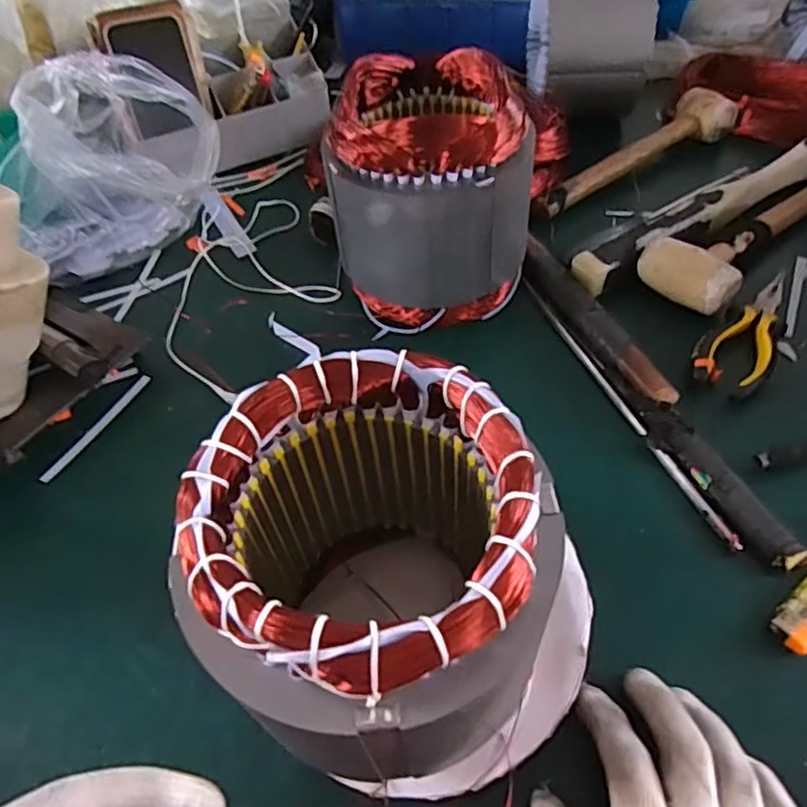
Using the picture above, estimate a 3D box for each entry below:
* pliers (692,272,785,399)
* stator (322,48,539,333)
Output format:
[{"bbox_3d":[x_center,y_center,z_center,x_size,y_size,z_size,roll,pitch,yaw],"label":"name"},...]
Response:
[{"bbox_3d":[0.273,-0.060,0.503,0.052,0.017,0.140,28,59,24],"label":"pliers"},{"bbox_3d":[0.026,-0.161,0.508,0.144,0.162,0.151,5,52,8],"label":"stator"}]

